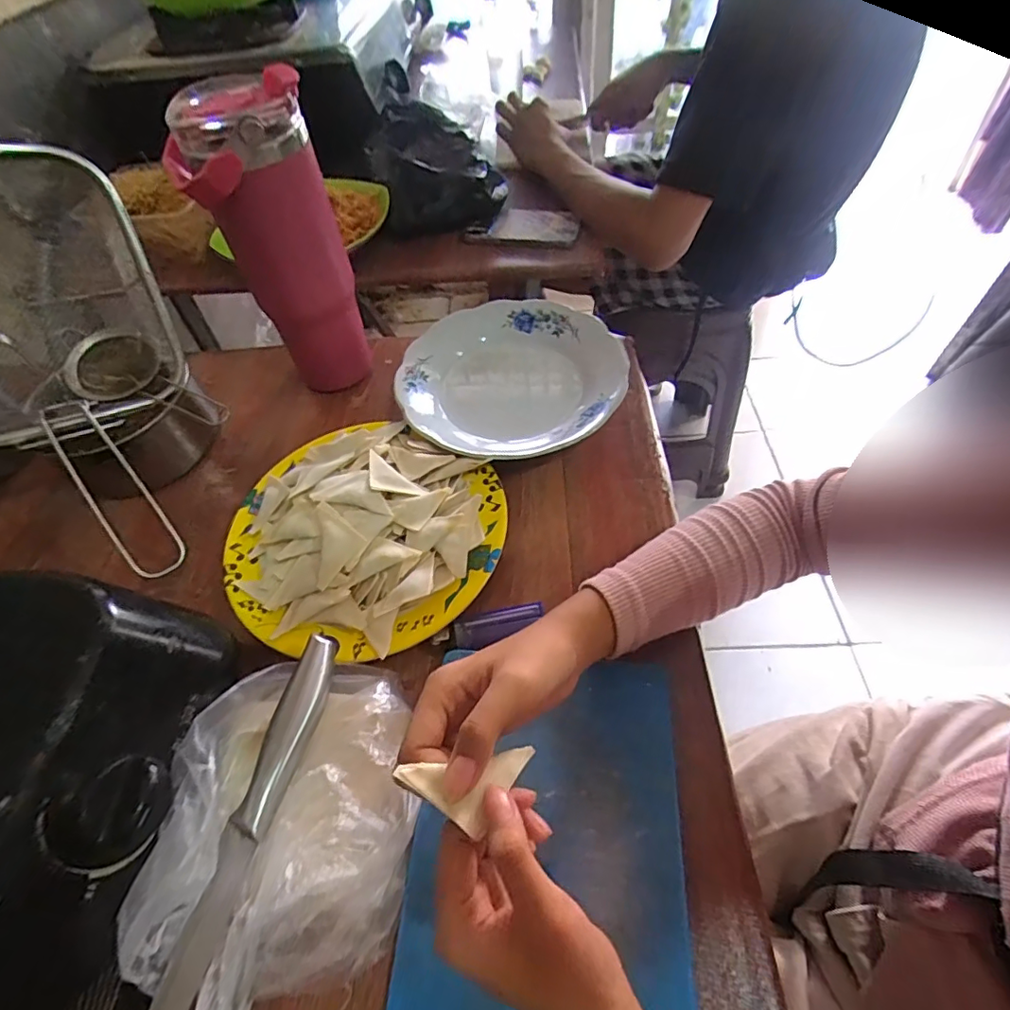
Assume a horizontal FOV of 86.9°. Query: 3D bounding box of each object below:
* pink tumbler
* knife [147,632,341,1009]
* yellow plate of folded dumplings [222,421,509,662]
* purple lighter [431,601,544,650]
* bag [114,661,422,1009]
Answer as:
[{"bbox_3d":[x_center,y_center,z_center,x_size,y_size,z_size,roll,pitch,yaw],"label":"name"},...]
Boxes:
[{"bbox_3d":[-0.184,-0.206,0.455,0.099,0.231,0.090,-24,56,-12],"label":"pink tumbler"},{"bbox_3d":[-0.140,0.176,0.287,0.022,0.016,0.219,9,56,11],"label":"knife"},{"bbox_3d":[-0.114,0.014,0.409,0.210,0.034,0.196,-2,55,3],"label":"yellow plate of folded dumplings"},{"bbox_3d":[-0.011,0.086,0.373,0.077,0.008,0.020,-14,55,-5],"label":"purple lighter"},{"bbox_3d":[-0.113,0.165,0.285,0.128,0.048,0.174,5,55,7],"label":"bag"}]

